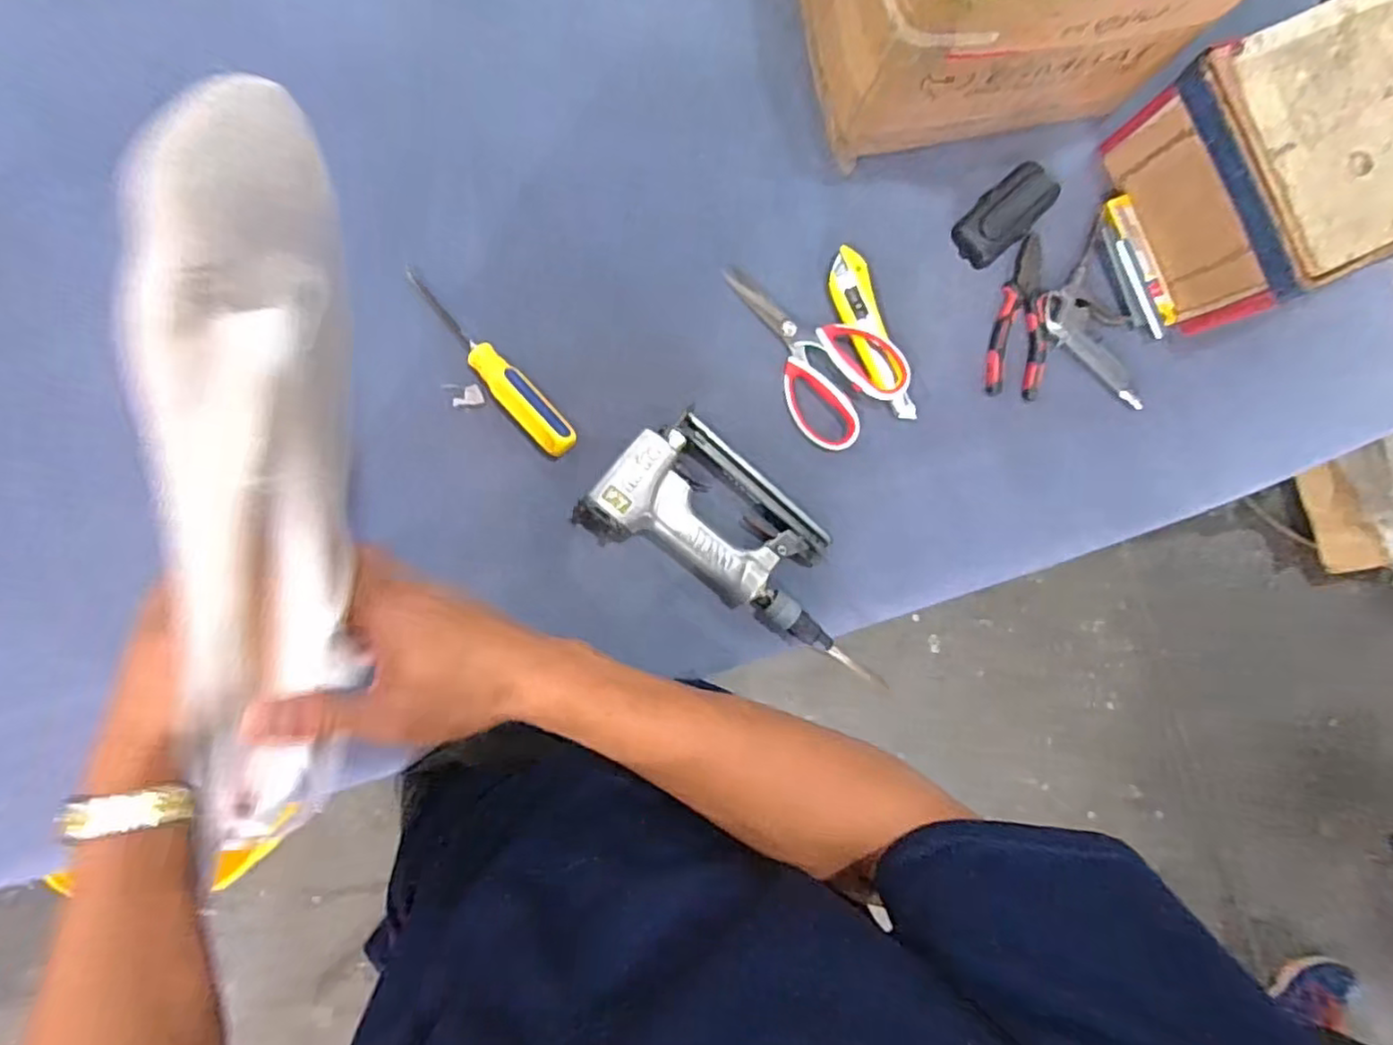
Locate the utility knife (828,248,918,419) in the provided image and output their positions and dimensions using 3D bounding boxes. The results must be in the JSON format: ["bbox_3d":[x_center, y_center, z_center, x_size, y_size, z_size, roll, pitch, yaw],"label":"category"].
[{"bbox_3d":[0.161,-0.172,0.618,0.036,0.017,0.161,-20,90,-9],"label":"utility knife"}]

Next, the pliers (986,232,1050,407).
[{"bbox_3d":[0.316,-0.196,0.646,0.057,0.013,0.150,12,86,-5],"label":"pliers"}]

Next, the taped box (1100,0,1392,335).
[{"bbox_3d":[0.534,-0.322,0.607,0.213,0.125,0.204,-26,90,-6],"label":"taped box"}]

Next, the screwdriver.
[{"bbox_3d":[-0.177,-0.133,0.576,0.030,0.026,0.190,-44,93,-8],"label":"screwdriver"}]

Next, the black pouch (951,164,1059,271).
[{"bbox_3d":[0.293,-0.292,0.634,0.107,0.024,0.052,-41,93,-8],"label":"black pouch"}]

